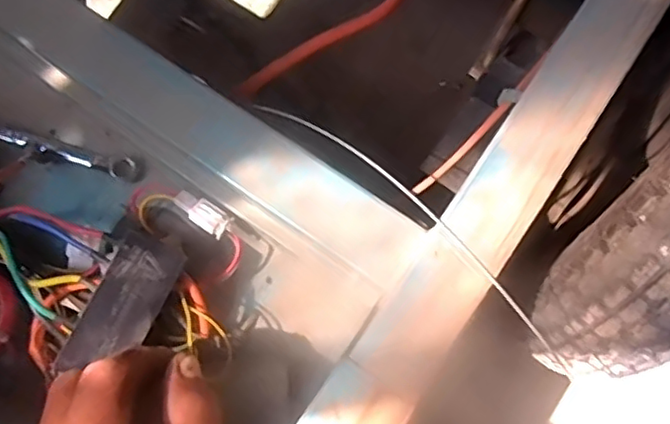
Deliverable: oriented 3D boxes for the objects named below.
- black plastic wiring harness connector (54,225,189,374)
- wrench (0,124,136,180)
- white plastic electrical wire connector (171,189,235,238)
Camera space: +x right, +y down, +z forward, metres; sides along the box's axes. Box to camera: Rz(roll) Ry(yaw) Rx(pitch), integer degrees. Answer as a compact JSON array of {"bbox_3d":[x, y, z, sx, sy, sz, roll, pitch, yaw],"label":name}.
[{"bbox_3d":[-0.111,0.048,0.331,0.035,0.013,0.081,32,75,9],"label":"black plastic wiring harness connector"},{"bbox_3d":[-0.190,-0.044,0.404,0.131,0.014,0.015,17,76,5],"label":"wrench"},{"bbox_3d":[-0.076,0.000,0.365,0.035,0.005,0.015,33,78,9],"label":"white plastic electrical wire connector"}]

